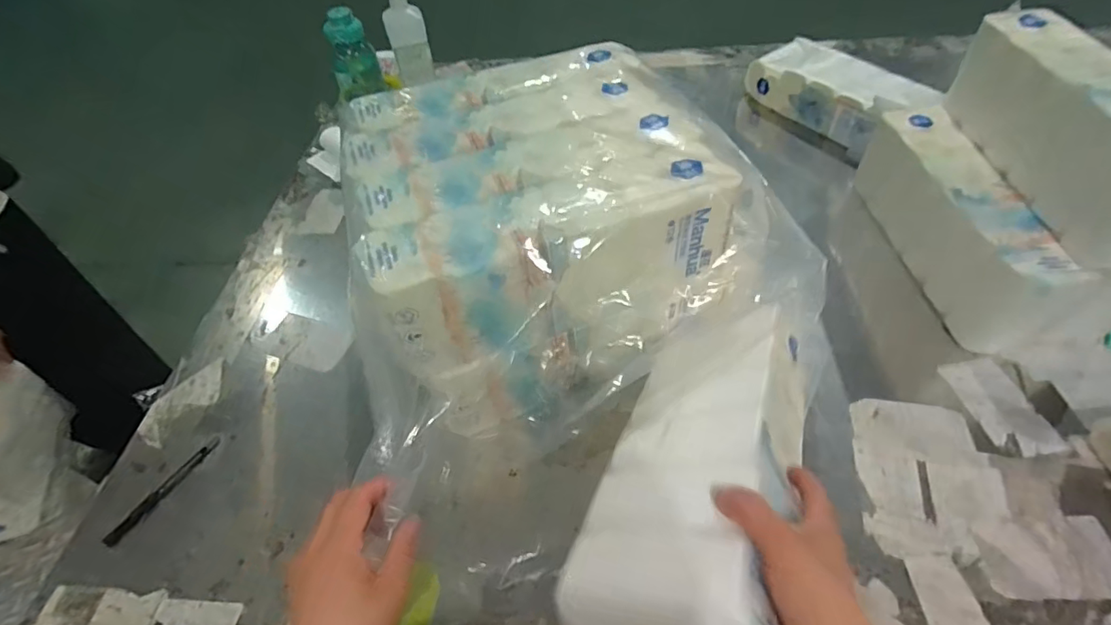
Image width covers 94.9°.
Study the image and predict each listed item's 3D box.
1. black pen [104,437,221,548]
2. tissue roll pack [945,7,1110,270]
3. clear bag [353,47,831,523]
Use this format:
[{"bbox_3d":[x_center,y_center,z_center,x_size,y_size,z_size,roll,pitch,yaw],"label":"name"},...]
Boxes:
[{"bbox_3d":[-0.469,0.211,0.613,0.018,0.009,0.145,21,55,22],"label":"black pen"},{"bbox_3d":[0.648,-0.234,0.647,0.100,0.134,0.379,0,50,5],"label":"tissue roll pack"},{"bbox_3d":[0.003,-0.104,0.658,0.425,0.259,0.403,-15,50,-8],"label":"clear bag"}]

